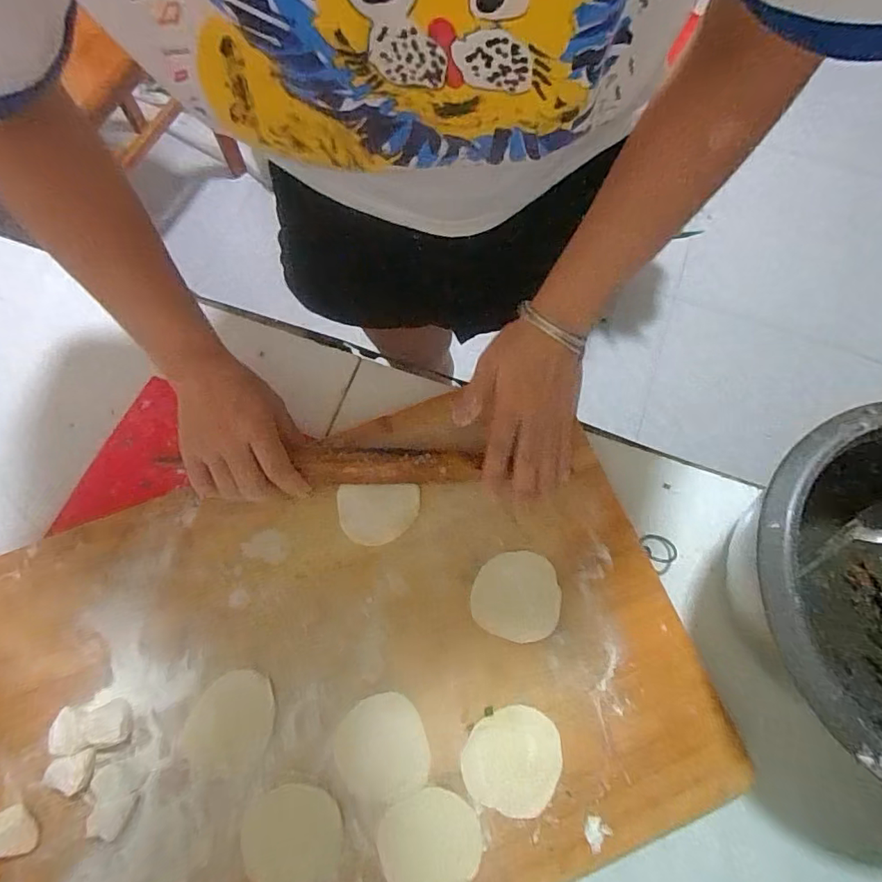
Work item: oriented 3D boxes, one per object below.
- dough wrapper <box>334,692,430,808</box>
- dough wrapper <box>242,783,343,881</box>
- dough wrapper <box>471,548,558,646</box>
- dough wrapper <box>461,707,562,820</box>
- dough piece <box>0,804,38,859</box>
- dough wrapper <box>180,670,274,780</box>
[{"bbox_3d":[-0.044,0.226,0.370,0.064,0.004,0.068,0,73,-1],"label":"dough wrapper"},{"bbox_3d":[-0.104,0.279,0.353,0.066,0.004,0.064,0,73,-1],"label":"dough wrapper"},{"bbox_3d":[0.061,0.123,0.404,0.067,0.004,0.067,0,73,-1],"label":"dough wrapper"},{"bbox_3d":[0.051,0.229,0.364,0.065,0.004,0.067,0,73,-1],"label":"dough wrapper"},{"bbox_3d":[-0.296,0.270,0.345,0.021,0.025,0.030,-33,76,-10],"label":"dough piece"},{"bbox_3d":[-0.157,0.212,0.375,0.060,0.004,0.073,33,75,9],"label":"dough wrapper"}]

